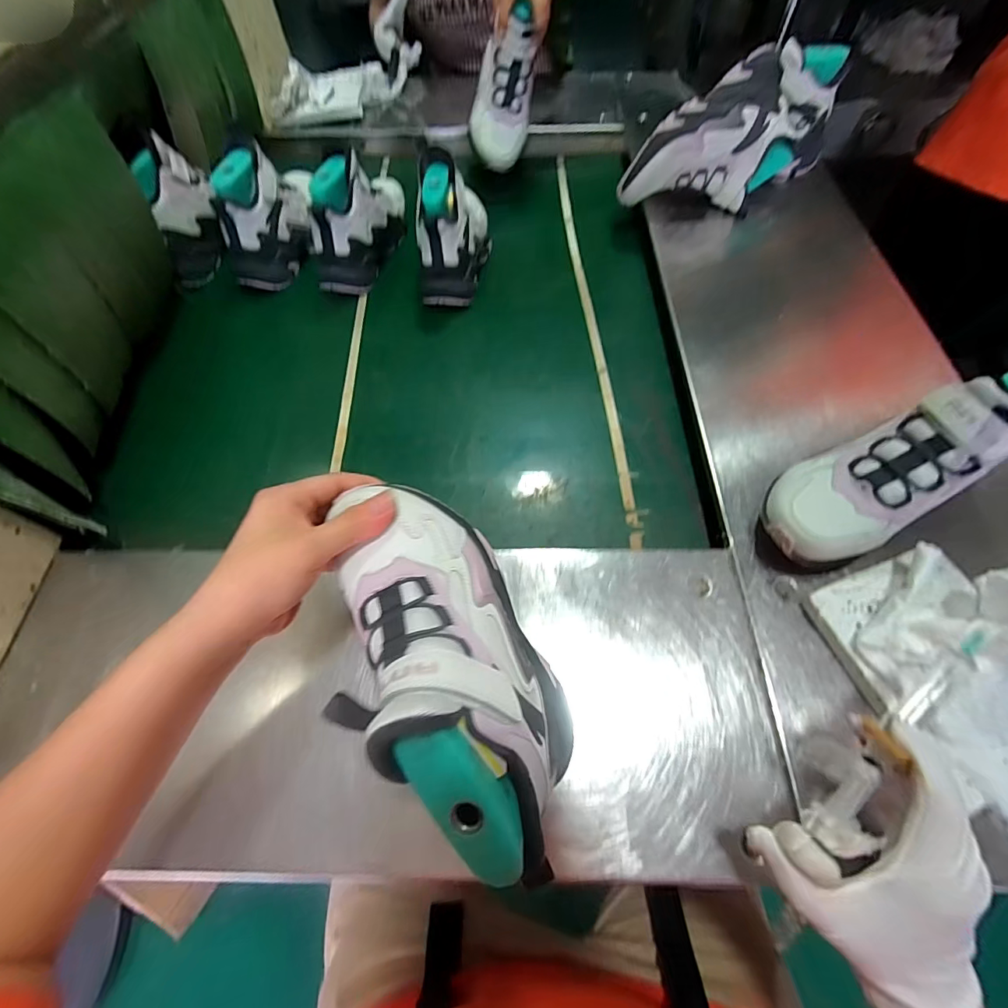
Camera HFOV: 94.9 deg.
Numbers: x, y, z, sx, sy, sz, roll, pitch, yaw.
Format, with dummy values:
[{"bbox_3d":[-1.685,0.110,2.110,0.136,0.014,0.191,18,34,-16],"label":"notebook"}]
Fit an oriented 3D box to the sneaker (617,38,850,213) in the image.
[{"bbox_3d":[0.325,-0.504,0.636,0.296,0.145,0.133,-34,65,-16],"label":"sneaker"}]

